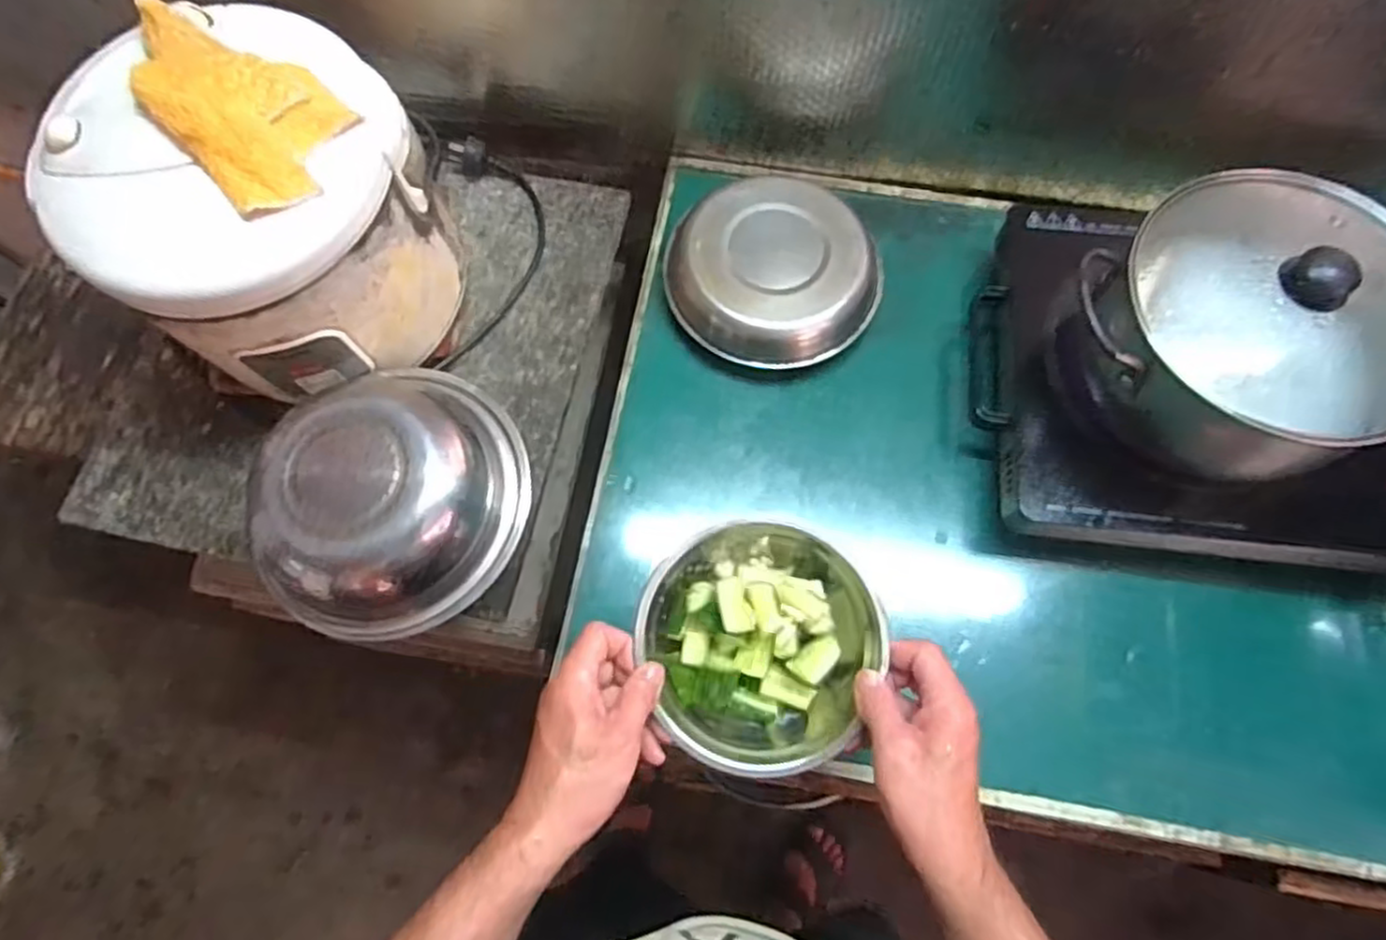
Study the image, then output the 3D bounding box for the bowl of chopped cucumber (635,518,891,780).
[{"bbox_3d":[0.048,0.119,0.506,0.153,0.067,0.163,0,71,0],"label":"bowl of chopped cucumber"}]

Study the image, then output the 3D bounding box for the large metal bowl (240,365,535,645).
[{"bbox_3d":[-0.238,0.015,0.578,0.195,0.081,0.207,0,71,0],"label":"large metal bowl"}]

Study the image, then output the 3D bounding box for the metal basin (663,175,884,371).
[{"bbox_3d":[0.078,-0.187,0.698,0.185,0.065,0.178,42,76,13],"label":"metal basin"}]

